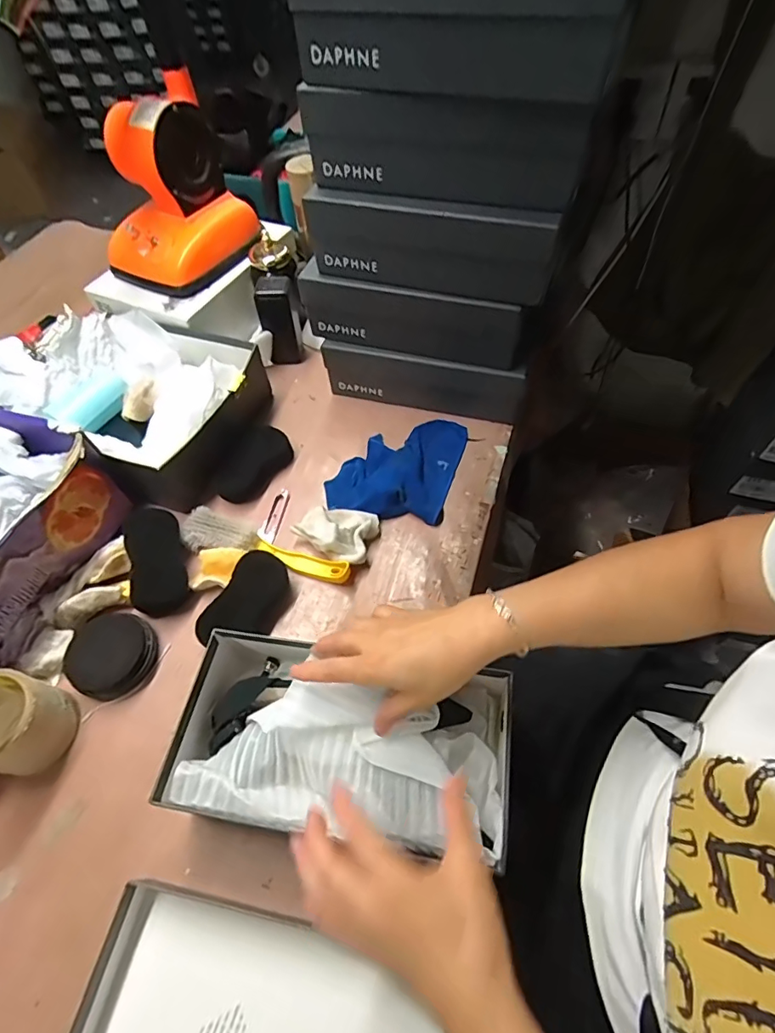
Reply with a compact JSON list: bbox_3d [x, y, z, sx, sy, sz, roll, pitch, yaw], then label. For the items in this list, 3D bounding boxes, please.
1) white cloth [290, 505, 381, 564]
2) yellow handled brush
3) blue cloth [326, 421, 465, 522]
[{"bbox_3d":[-0.067,0.017,0.632,0.098,0.040,0.073,16,59,13],"label":"white cloth"},{"bbox_3d":[-0.155,0.038,0.628,0.224,0.035,0.054,13,59,12],"label":"yellow handled brush"},{"bbox_3d":[0.015,-0.081,0.696,0.163,0.027,0.184,14,59,12],"label":"blue cloth"}]

